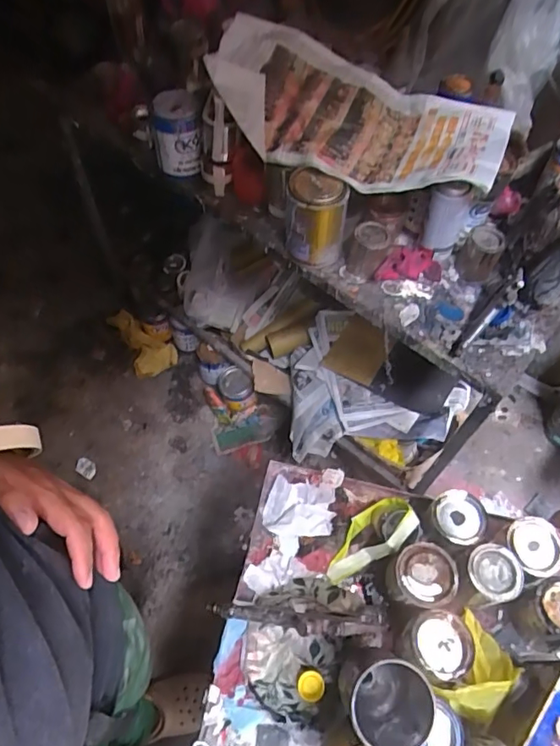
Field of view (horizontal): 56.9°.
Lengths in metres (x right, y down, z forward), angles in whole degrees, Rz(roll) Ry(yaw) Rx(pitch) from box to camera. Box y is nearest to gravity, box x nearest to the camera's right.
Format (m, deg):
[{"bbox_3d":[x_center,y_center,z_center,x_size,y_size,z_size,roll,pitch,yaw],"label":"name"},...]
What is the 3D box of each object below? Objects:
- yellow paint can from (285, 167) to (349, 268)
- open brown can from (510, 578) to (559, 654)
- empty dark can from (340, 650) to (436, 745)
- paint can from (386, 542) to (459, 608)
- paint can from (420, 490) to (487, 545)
[{"bbox_3d":[0.061,-0.266,0.908,0.099,0.147,0.094,1,56,-1],"label":"yellow paint can"},{"bbox_3d":[0.335,0.298,0.639,0.078,0.073,0.074,-13,57,-10],"label":"open brown can"},{"bbox_3d":[0.106,0.339,0.541,0.078,0.106,0.088,-19,59,-14],"label":"empty dark can"},{"bbox_3d":[0.175,0.259,0.649,0.075,0.071,0.071,1,56,-1],"label":"paint can"},{"bbox_3d":[0.229,0.199,0.694,0.071,0.064,0.069,1,56,-1],"label":"paint can"}]

